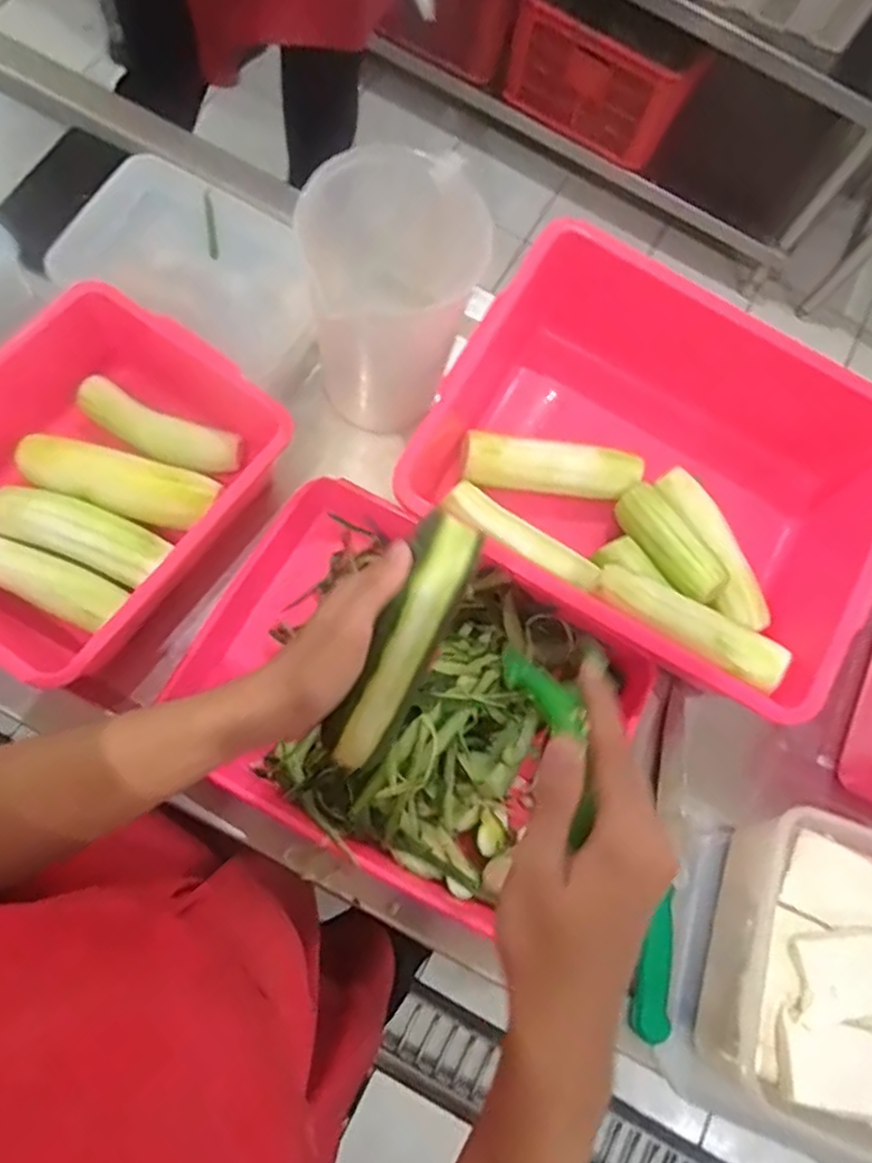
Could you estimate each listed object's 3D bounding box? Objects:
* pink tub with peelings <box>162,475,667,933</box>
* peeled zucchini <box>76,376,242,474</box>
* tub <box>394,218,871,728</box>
[{"bbox_3d":[-0.024,0.096,0.602,0.350,0.078,0.277,32,72,2],"label":"pink tub with peelings"},{"bbox_3d":[-0.256,-0.140,0.644,0.152,0.040,0.041,23,74,-8],"label":"peeled zucchini"},{"bbox_3d":[0.212,-0.101,0.668,0.391,0.181,0.324,33,72,2],"label":"tub"}]

